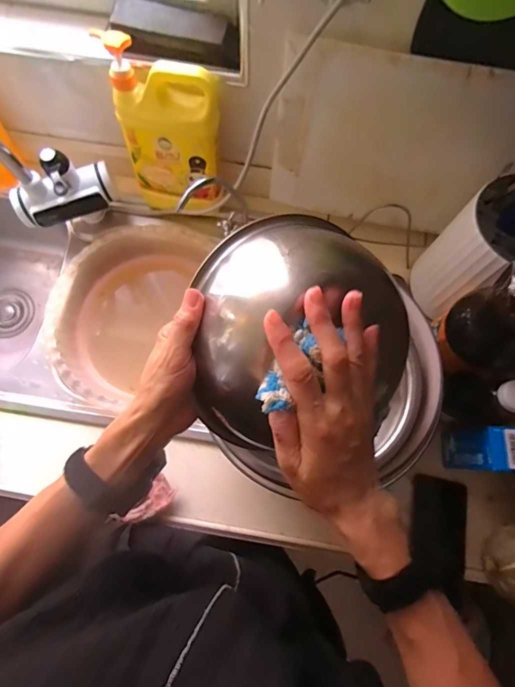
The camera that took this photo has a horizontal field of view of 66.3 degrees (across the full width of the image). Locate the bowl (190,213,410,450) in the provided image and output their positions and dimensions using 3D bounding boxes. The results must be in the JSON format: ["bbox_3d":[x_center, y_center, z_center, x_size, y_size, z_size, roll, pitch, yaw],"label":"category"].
[{"bbox_3d":[0.025,-0.010,0.319,0.177,0.092,0.177,0,73,-1],"label":"bowl"}]

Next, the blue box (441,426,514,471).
[{"bbox_3d":[0.315,0.148,0.551,0.057,0.133,0.057,2,73,-1],"label":"blue box"}]

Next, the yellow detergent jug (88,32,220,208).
[{"bbox_3d":[-0.131,-0.309,0.607,0.144,0.246,0.088,4,73,0],"label":"yellow detergent jug"}]

